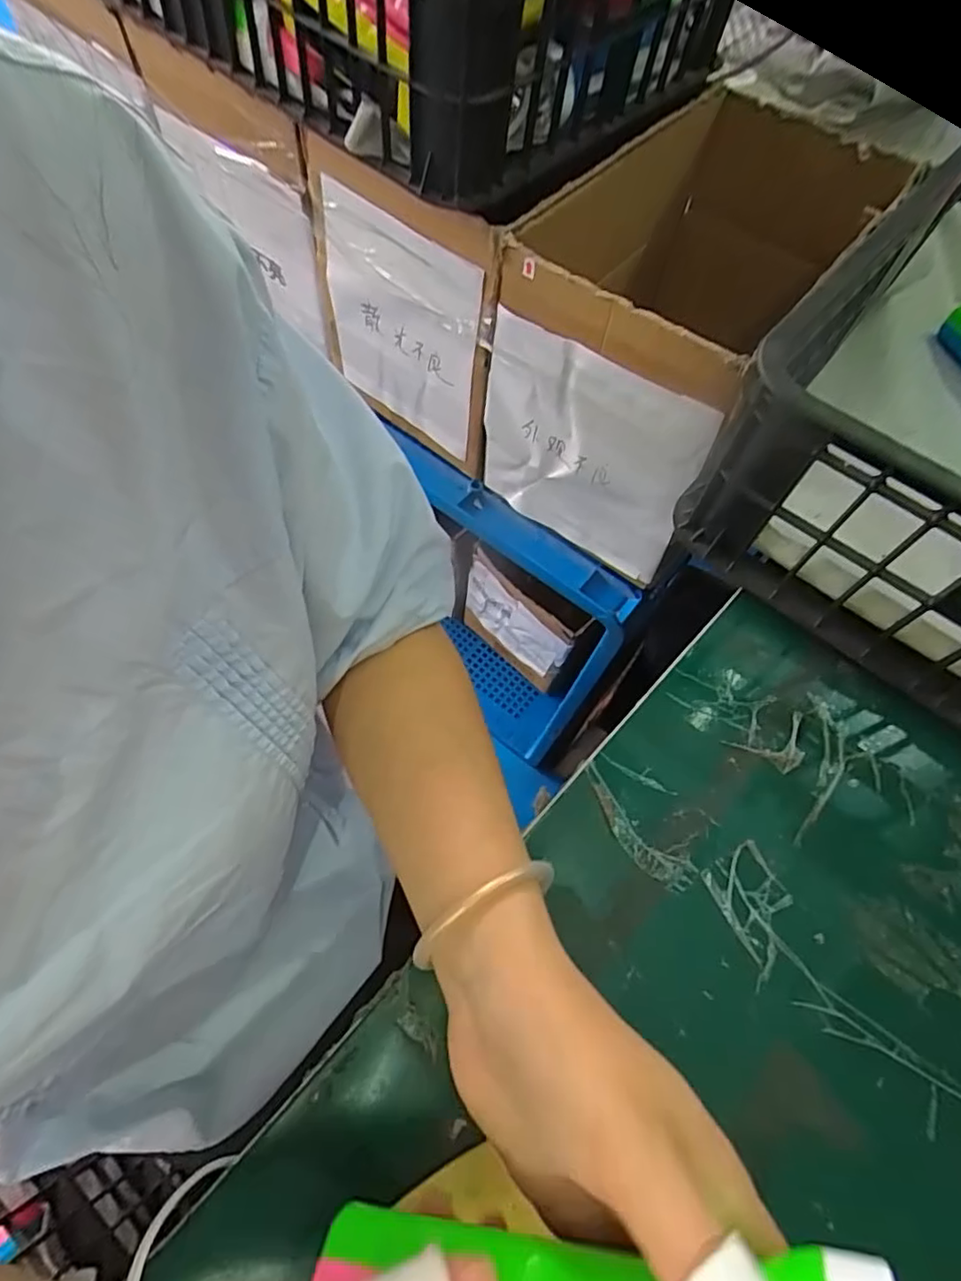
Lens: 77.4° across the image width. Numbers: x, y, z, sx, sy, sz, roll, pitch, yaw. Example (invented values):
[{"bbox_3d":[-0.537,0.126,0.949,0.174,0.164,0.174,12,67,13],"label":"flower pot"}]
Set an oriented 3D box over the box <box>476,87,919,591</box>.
[{"bbox_3d":[0.206,-0.319,0.608,0.213,0.263,0.446,34,66,11],"label":"box"}]

